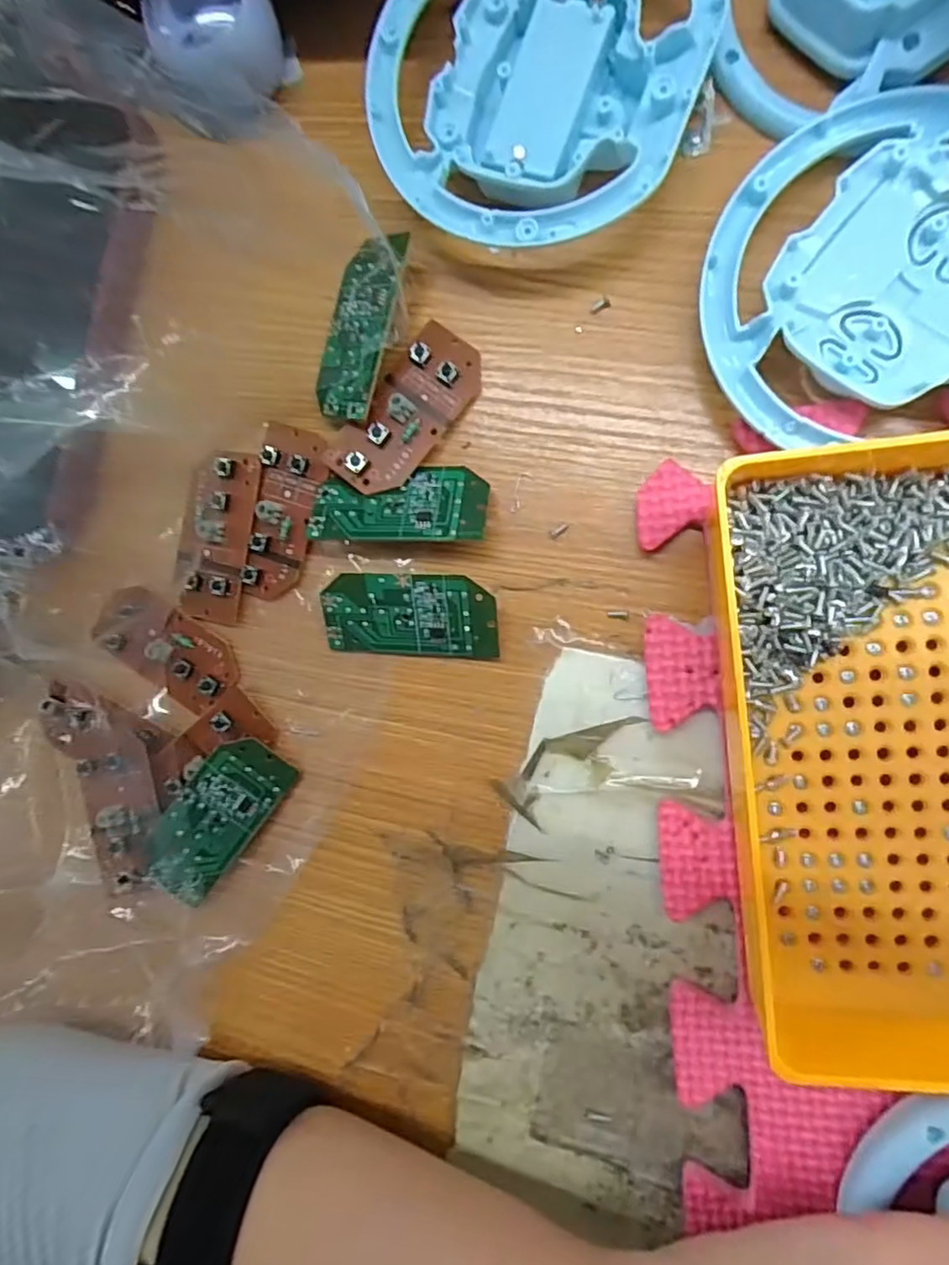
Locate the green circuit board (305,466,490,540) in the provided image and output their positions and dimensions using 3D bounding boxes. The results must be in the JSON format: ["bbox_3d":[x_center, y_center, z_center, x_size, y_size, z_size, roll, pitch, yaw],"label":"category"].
[{"bbox_3d":[-0.025,-0.042,0.211,0.059,0.004,0.028,0,66,11],"label":"green circuit board"}]

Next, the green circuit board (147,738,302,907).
[{"bbox_3d":[-0.089,0.064,0.223,0.028,0.008,0.057,37,87,-9],"label":"green circuit board"}]

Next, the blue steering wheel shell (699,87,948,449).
[{"bbox_3d":[0.116,-0.102,0.183,0.096,0.024,0.090,0,91,13],"label":"blue steering wheel shell"}]

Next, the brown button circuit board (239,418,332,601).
[{"bbox_3d":[-0.067,-0.042,0.224,0.026,0.006,0.060,8,92,12],"label":"brown button circuit board"}]

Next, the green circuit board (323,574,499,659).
[{"bbox_3d":[-0.022,-0.005,0.211,0.059,0.004,0.028,2,116,14],"label":"green circuit board"}]

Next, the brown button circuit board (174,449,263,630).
[{"bbox_3d":[-0.094,-0.035,0.228,0.028,0.005,0.059,10,93,12],"label":"brown button circuit board"}]

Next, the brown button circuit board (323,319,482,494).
[{"bbox_3d":[-0.023,-0.074,0.214,0.030,0.008,0.060,41,99,9],"label":"brown button circuit board"}]

